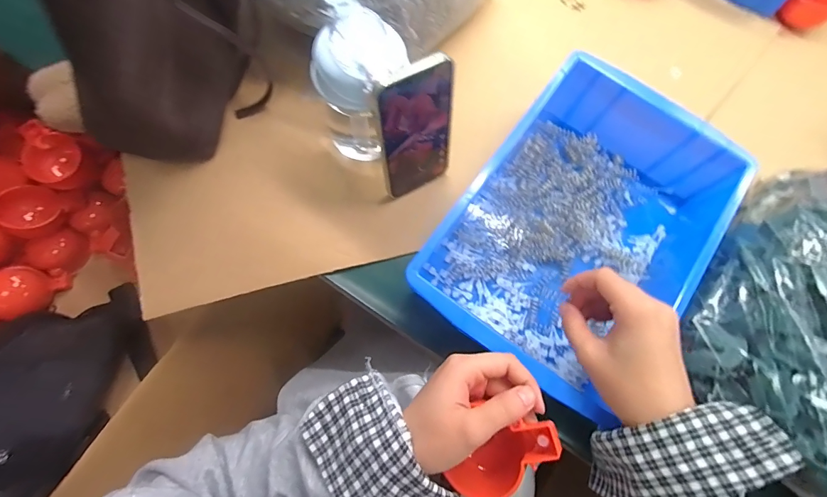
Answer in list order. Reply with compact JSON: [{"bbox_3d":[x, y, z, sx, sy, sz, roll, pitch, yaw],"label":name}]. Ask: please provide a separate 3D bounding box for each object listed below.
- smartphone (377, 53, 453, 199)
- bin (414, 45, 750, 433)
[{"bbox_3d":[0.003,-0.103,0.367,0.071,0.145,0.007,-27,64,-12],"label":"smartphone"},{"bbox_3d":[0.158,-0.017,0.382,0.204,0.082,0.279,36,74,7],"label":"bin"}]

